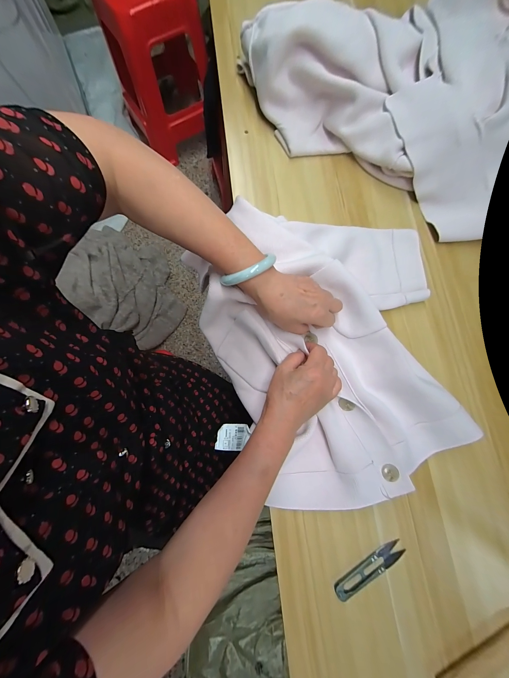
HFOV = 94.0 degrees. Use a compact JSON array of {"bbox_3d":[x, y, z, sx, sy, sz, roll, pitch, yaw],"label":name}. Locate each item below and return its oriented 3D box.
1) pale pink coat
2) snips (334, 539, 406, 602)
[{"bbox_3d":[0.103,0.012,0.326,0.339,0.084,0.399,-6,79,-2],"label":"pale pink coat"},{"bbox_3d":[0.148,0.296,0.303,0.102,0.015,0.023,-28,81,-6],"label":"snips"}]

